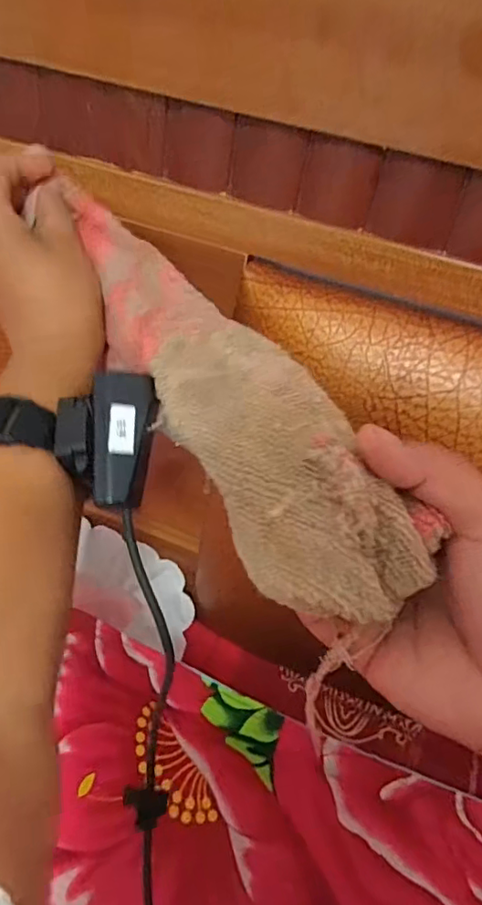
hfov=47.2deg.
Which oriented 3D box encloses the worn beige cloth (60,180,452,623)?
[{"bbox_3d":[-0.021,-0.047,0.266,0.064,0.043,0.289,-20,46,-16],"label":"worn beige cloth"}]

